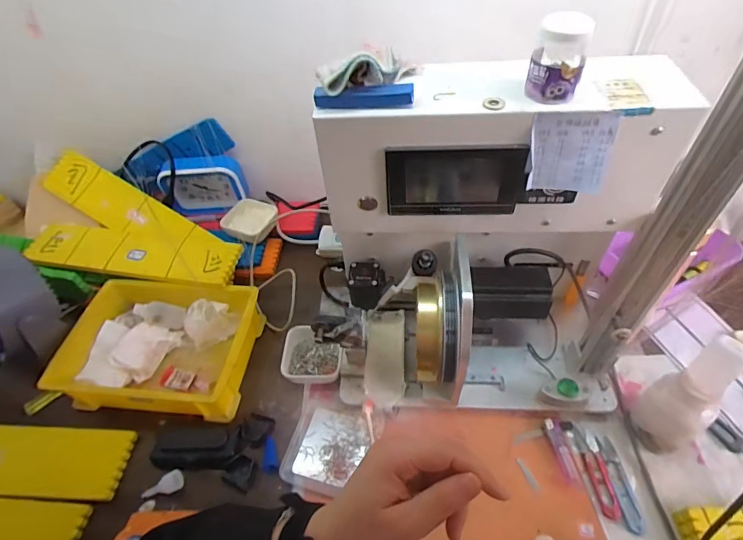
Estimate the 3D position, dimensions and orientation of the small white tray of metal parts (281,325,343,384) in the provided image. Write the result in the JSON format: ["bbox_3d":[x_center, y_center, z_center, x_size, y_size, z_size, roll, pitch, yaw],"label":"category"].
[{"bbox_3d":[-0.082,0.119,0.602,0.081,0.024,0.089,0,49,4],"label":"small white tray of metal parts"}]

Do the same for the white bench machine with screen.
[{"bbox_3d":[0.125,-0.012,0.483,0.347,0.331,0.239,-5,49,-1],"label":"white bench machine with screen"}]

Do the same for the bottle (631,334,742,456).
[{"bbox_3d":[0.338,0.141,0.456,0.052,0.173,0.063,-25,52,-17],"label":"bottle"}]

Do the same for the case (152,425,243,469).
[{"bbox_3d":[-0.217,0.217,0.524,0.110,0.024,0.051,-2,49,2],"label":"case"}]

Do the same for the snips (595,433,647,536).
[{"bbox_3d":[0.285,0.242,0.485,0.024,0.010,0.103,-1,49,3],"label":"snips"}]

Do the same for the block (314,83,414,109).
[{"bbox_3d":[-0.007,-0.161,0.395,0.091,0.018,0.017,-2,49,2],"label":"block"}]

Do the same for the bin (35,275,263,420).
[{"bbox_3d":[-0.291,0.110,0.603,0.248,0.075,0.176,3,49,6],"label":"bin"}]

